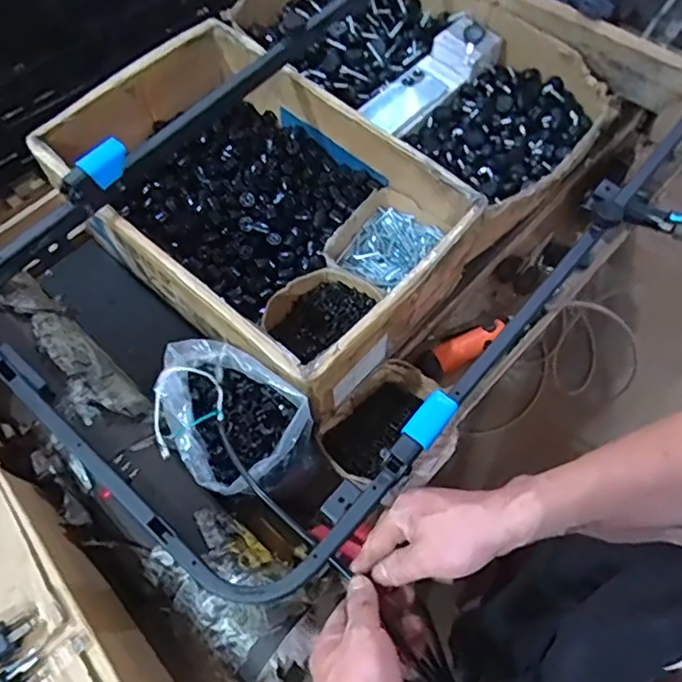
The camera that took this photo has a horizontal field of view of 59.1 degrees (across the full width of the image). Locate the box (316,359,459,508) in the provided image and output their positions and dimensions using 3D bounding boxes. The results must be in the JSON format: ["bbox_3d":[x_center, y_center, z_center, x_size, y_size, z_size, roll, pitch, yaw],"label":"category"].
[{"bbox_3d":[0.069,0.120,0.781,0.147,0.080,0.170,37,70,16],"label":"box"}]

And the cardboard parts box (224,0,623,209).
[{"bbox_3d":[0.135,-0.464,0.985,0.608,0.119,0.349,38,70,16],"label":"cardboard parts box"}]

